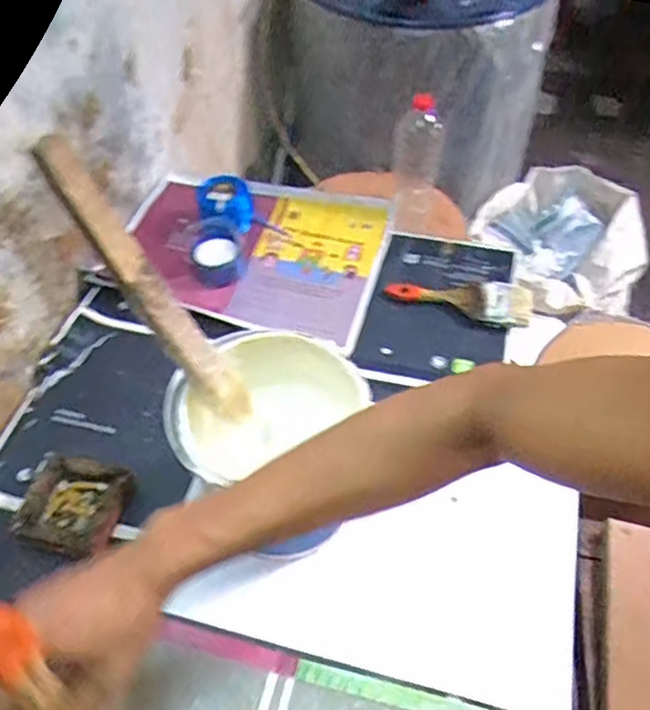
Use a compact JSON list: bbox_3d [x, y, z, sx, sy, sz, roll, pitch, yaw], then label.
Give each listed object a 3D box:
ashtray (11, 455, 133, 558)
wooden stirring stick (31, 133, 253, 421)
[{"bbox_3d":[-0.289,0.177,0.746,0.114,0.044,0.111,13,54,11],"label":"ashtray"},{"bbox_3d":[-0.142,-0.043,0.560,0.024,0.320,0.030,3,49,31],"label":"wooden stirring stick"}]

